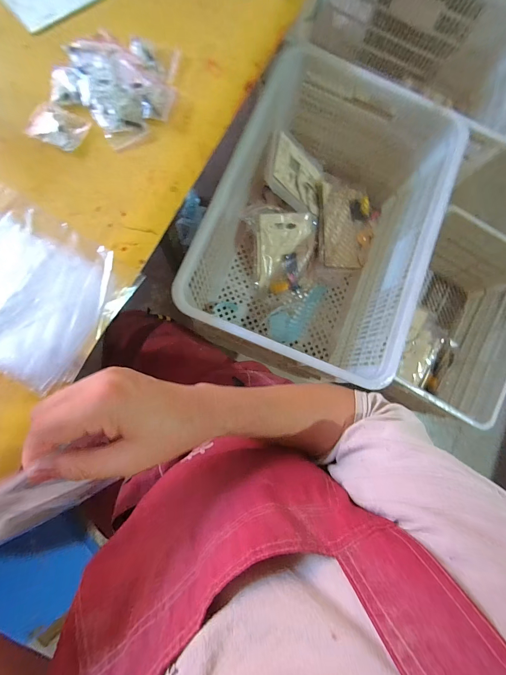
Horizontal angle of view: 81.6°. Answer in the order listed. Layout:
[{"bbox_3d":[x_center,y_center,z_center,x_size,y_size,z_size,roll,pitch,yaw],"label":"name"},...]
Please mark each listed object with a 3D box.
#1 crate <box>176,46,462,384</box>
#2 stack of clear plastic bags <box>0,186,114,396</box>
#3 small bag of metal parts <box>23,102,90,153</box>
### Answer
[{"bbox_3d":[0.145,-0.247,0.695,0.402,0.318,0.631,23,81,-3],"label":"crate"},{"bbox_3d":[-0.313,-0.069,0.387,0.244,0.015,0.200,30,81,-2],"label":"stack of clear plastic bags"},{"bbox_3d":[-0.282,-0.303,0.423,0.076,0.007,0.056,27,81,-2],"label":"small bag of metal parts"}]

